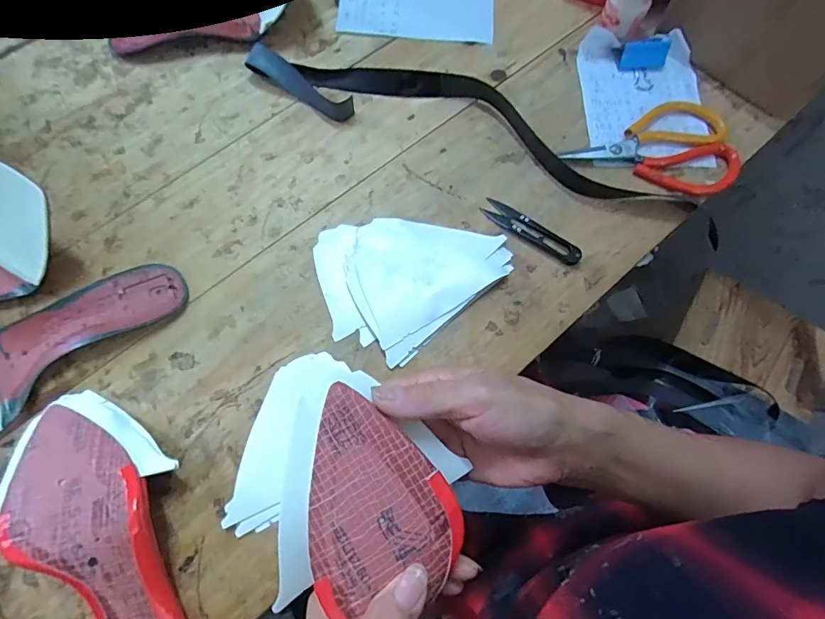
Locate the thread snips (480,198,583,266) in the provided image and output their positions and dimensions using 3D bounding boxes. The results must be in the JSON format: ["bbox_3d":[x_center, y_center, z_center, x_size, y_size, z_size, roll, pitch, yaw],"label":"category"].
[{"bbox_3d":[0.114,-0.075,0.432,0.103,0.006,0.024,37,75,11],"label":"thread snips"}]

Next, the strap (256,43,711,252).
[{"bbox_3d":[0.075,-0.194,0.462,0.494,0.026,0.100,20,72,6],"label":"strap"}]

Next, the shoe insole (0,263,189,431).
[{"bbox_3d":[-0.304,0.032,0.360,0.241,0.049,0.089,-32,74,-23],"label":"shoe insole"}]

